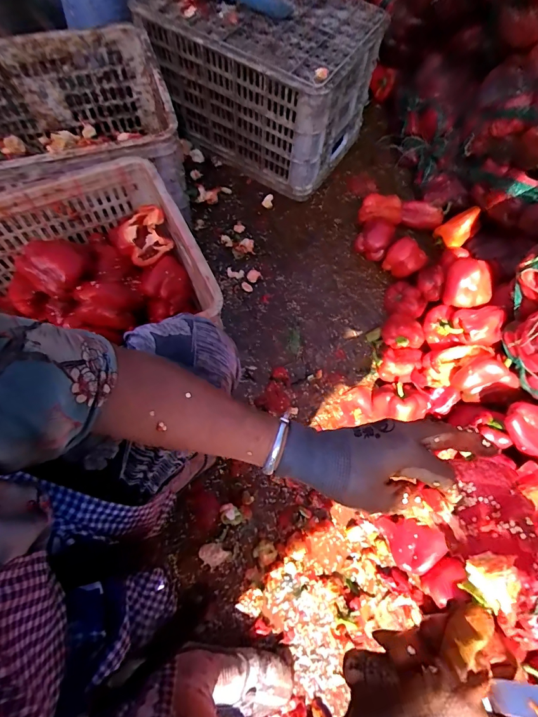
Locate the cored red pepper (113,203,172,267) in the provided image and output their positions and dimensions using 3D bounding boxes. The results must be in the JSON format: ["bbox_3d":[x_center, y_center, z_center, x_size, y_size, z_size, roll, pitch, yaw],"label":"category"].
[{"bbox_3d":[-0.233,-0.224,0.689,0.094,0.052,0.077,-31,73,-14],"label":"cored red pepper"}]

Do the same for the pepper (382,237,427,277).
[{"bbox_3d":[0.325,-0.233,0.892,0.077,0.077,0.070,1,68,-3],"label":"pepper"}]

